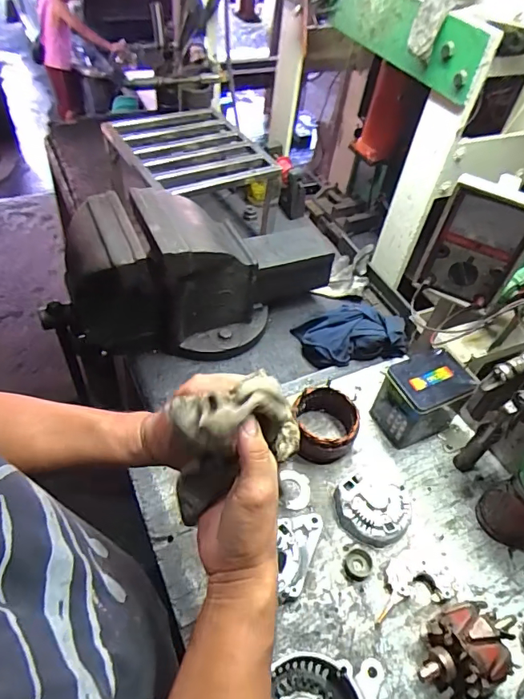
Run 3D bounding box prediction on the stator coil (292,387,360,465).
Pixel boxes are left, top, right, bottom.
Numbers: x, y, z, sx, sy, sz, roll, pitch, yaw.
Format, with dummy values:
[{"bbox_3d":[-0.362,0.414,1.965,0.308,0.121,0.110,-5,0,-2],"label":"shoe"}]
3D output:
[{"bbox_3d":[0.102,0.131,0.780,0.104,0.073,0.111,3,49,-4],"label":"stator coil"}]

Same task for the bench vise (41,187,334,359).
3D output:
[{"bbox_3d":[-0.114,-0.148,0.870,0.548,0.245,0.190,-15,53,-18],"label":"bench vise"}]

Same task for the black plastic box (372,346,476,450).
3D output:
[{"bbox_3d":[0.273,0.082,0.797,0.136,0.127,0.100,-20,55,-22],"label":"black plastic box"}]

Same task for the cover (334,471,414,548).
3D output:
[{"bbox_3d":[0.169,0.242,0.711,0.116,0.038,0.107,16,50,7],"label":"cover"}]

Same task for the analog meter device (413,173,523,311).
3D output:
[{"bbox_3d":[0.304,-0.145,0.651,0.128,0.179,0.033,24,51,13],"label":"analog meter device"}]

